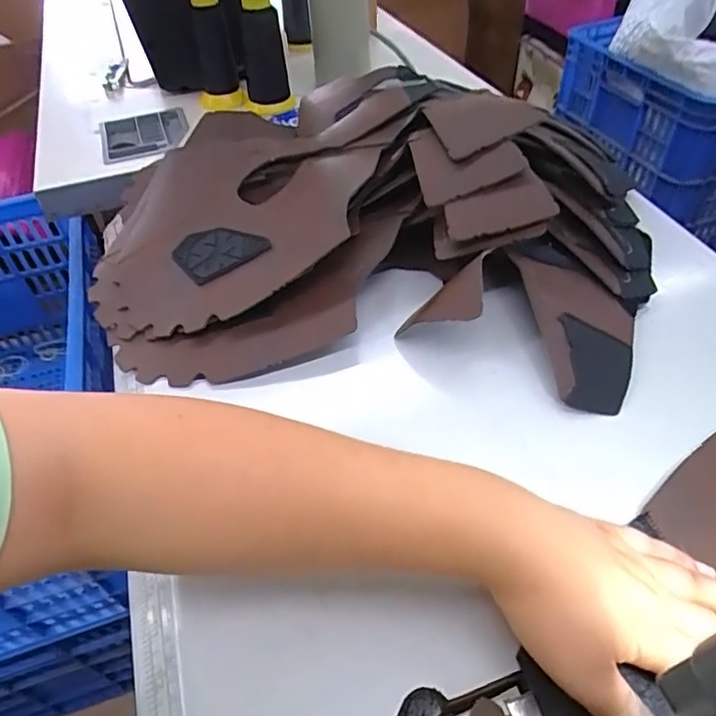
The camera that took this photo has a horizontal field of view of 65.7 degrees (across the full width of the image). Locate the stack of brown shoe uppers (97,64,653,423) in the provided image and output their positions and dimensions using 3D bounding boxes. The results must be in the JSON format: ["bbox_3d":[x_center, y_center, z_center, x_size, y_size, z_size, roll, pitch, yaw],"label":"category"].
[{"bbox_3d":[0.001,-0.119,0.471,0.468,0.101,0.346,13,50,14],"label":"stack of brown shoe uppers"}]

